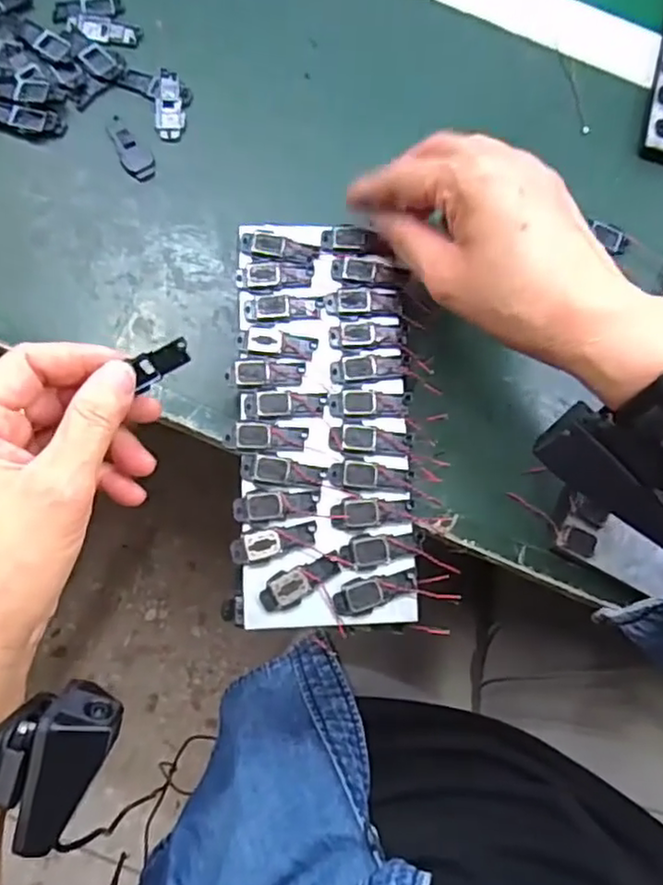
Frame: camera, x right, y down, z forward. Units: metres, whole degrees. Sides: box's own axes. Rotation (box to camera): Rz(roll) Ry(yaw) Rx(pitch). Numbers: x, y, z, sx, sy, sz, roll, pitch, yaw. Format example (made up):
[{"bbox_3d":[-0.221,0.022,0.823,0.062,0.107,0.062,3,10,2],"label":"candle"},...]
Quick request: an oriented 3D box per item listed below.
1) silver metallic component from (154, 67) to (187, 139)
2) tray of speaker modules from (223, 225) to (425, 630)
[{"bbox_3d":[-0.090,-0.189,0.369,0.016,0.005,0.041,-2,80,-1],"label":"silver metallic component"},{"bbox_3d":[-0.004,-0.012,0.330,0.086,0.029,0.197,0,80,-1],"label":"tray of speaker modules"}]

